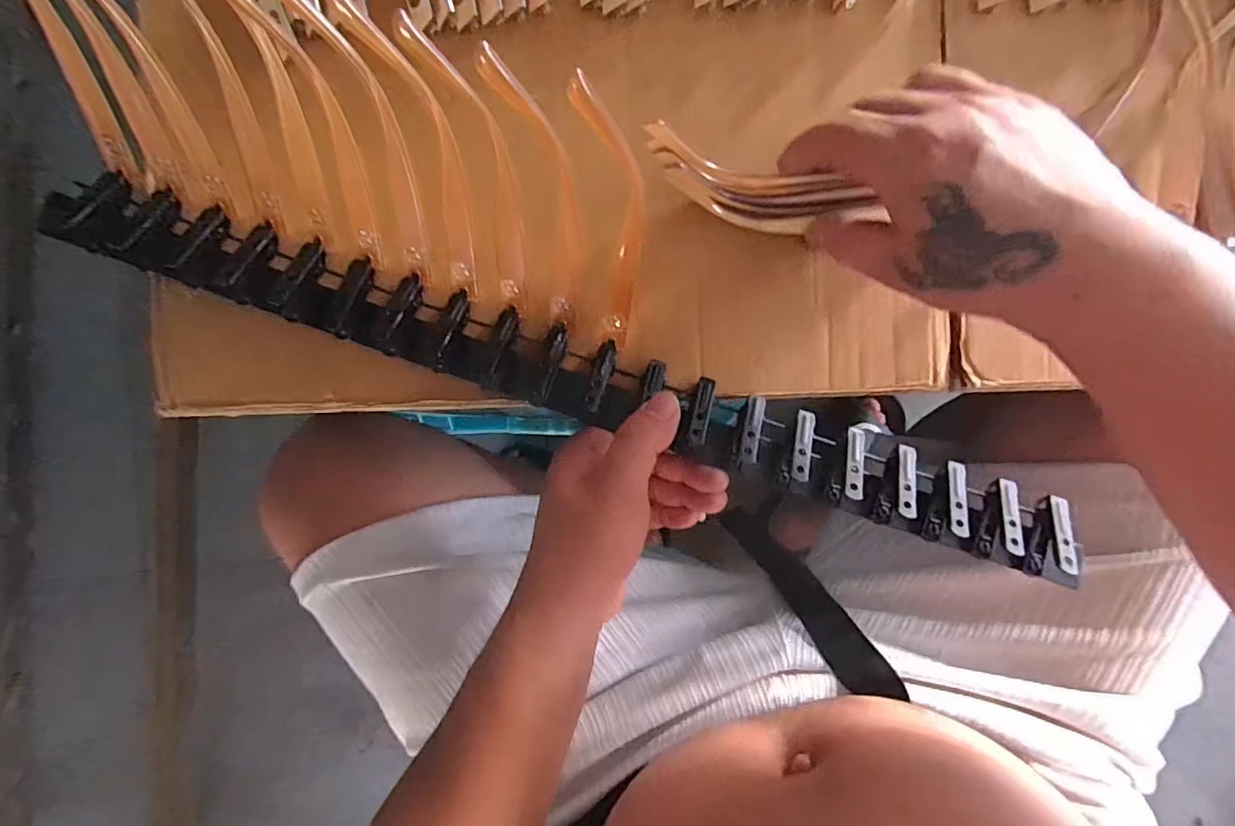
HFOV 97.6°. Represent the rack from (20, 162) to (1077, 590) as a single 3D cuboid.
[{"bbox_3d":[-0.028,-0.023,0.291,0.548,0.028,0.045,19,91,2],"label":"rack"}]

